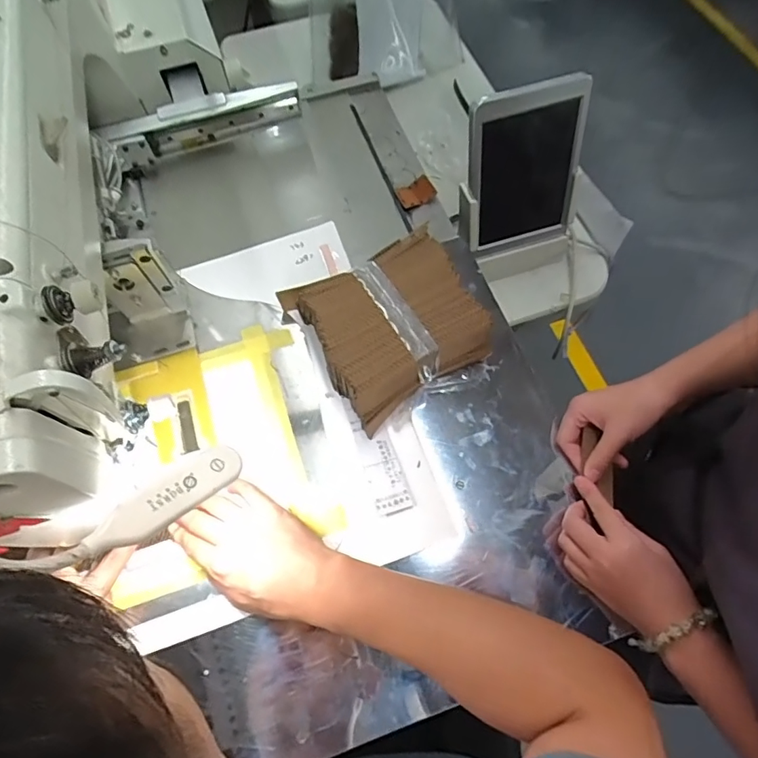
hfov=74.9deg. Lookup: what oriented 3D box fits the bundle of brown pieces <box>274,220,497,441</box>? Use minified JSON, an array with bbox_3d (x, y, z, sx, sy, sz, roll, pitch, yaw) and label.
[{"bbox_3d":[0.011,-0.060,0.523,0.172,0.079,0.176,-29,69,-11],"label":"bundle of brown pieces"}]

